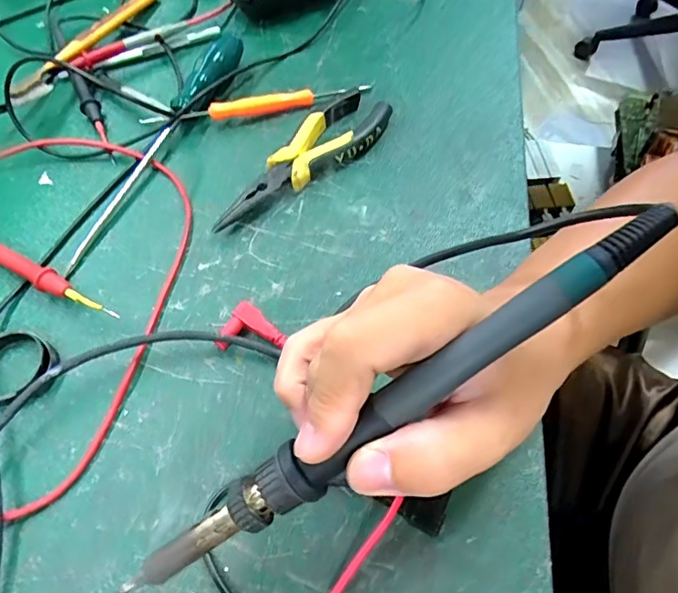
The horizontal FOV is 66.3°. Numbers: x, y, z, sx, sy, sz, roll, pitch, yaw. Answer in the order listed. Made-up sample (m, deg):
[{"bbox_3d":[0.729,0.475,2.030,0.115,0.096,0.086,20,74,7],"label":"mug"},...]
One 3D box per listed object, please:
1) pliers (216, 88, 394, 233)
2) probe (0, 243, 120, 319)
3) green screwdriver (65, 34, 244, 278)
[{"bbox_3d":[-0.019,-0.094,0.362,0.046,0.018,0.153,32,65,18],"label":"pliers"},{"bbox_3d":[-0.196,-0.017,0.322,0.154,0.015,0.012,26,63,16],"label":"probe"},{"bbox_3d":[-0.127,-0.111,0.366,0.021,0.027,0.219,21,62,13],"label":"green screwdriver"}]

